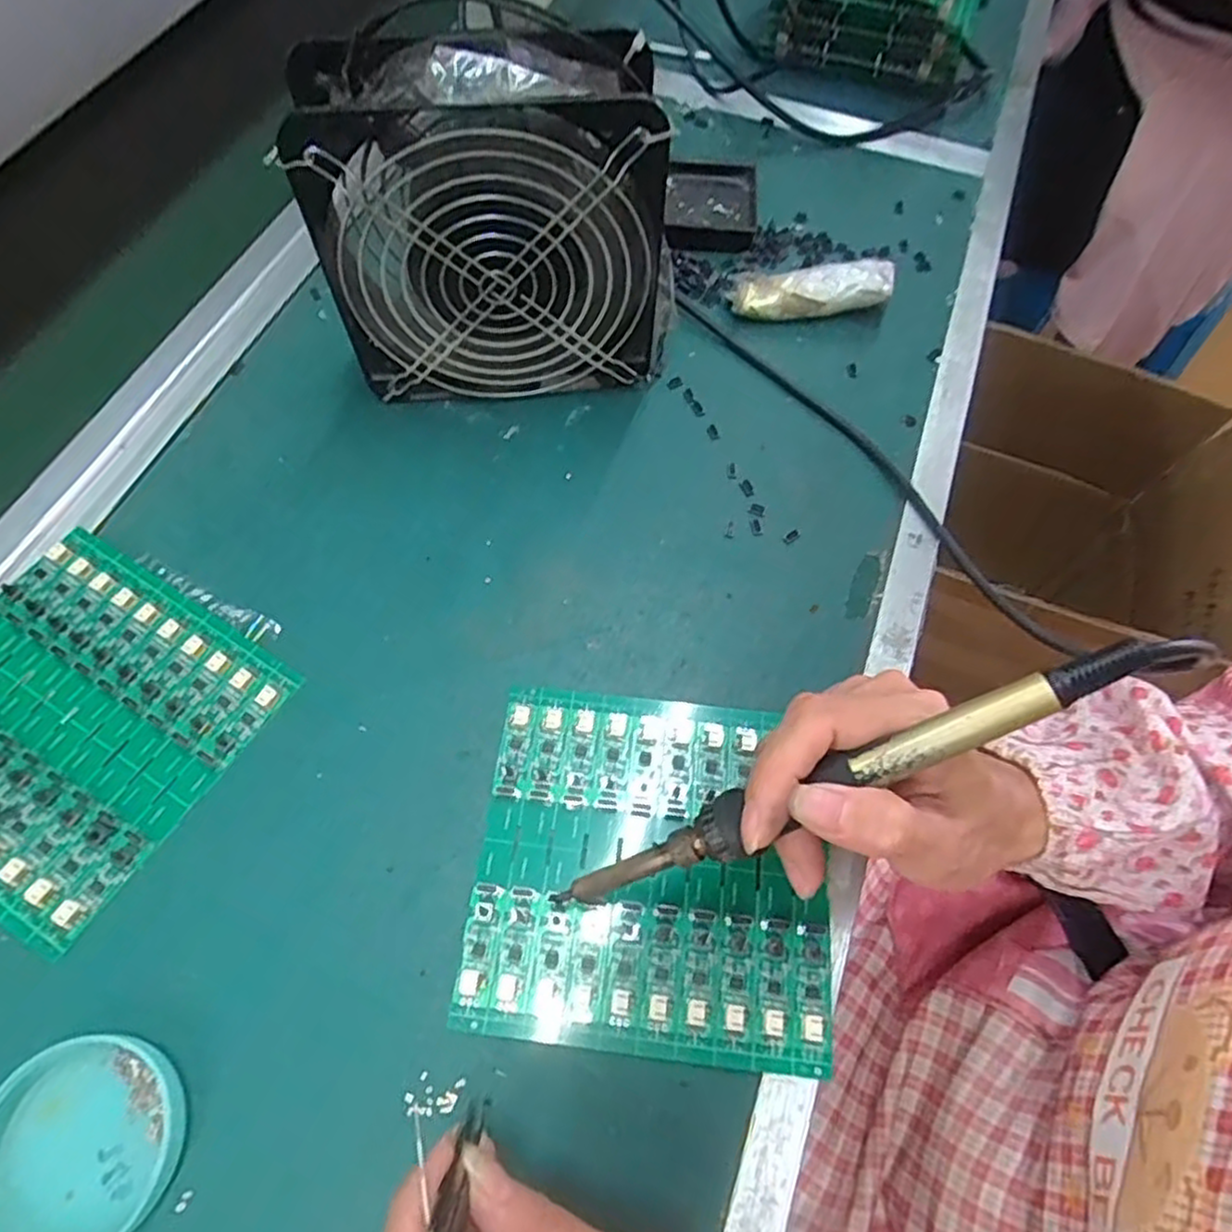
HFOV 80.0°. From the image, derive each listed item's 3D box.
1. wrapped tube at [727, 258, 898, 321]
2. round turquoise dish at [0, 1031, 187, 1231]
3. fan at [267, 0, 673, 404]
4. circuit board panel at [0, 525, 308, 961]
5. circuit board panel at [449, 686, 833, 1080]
[{"bbox_3d":[0.113,-0.191,0.423,0.090,0.024,0.027,-2,64,-5],"label":"wrapped tube"},{"bbox_3d":[-0.181,0.177,0.246,0.062,0.013,0.064,1,64,-3],"label":"round turquoise dish"},{"bbox_3d":[-0.054,-0.175,0.345,0.156,0.153,0.058,-6,65,-6],"label":"fan"},{"bbox_3d":[-0.232,0.042,0.311,0.135,0.010,0.133,30,66,11],"label":"circuit board panel"},{"bbox_3d":[0.016,0.098,0.295,0.137,0.005,0.133,6,63,2],"label":"circuit board panel"}]

